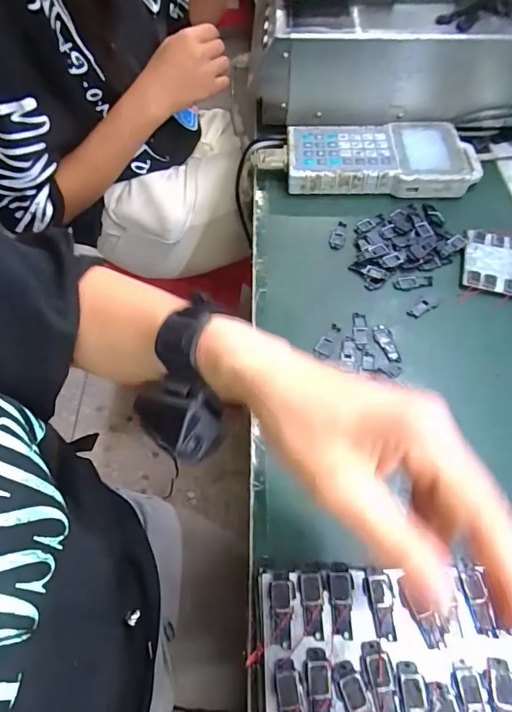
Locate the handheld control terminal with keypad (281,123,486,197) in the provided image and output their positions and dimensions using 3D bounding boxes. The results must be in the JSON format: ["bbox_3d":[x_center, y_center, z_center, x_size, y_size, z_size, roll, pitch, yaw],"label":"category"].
[{"bbox_3d":[0.153,-0.236,0.507,0.230,0.039,0.105,0,59,2],"label":"handheld control terminal with keypad"}]

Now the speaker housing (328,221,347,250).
[{"bbox_3d":[0.090,-0.131,0.462,0.017,0.008,0.037,11,60,8],"label":"speaker housing"}]

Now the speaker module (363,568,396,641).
[{"bbox_3d":[0.076,0.149,0.255,0.017,0.005,0.037,-6,67,-1],"label":"speaker module"}]

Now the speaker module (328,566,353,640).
[{"bbox_3d":[0.051,0.148,0.256,0.013,0.007,0.039,-1,59,1],"label":"speaker module"}]

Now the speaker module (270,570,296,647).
[{"bbox_3d":[0.016,0.152,0.254,0.015,0.006,0.038,0,59,1],"label":"speaker module"}]

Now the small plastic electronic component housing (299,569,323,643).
[{"bbox_3d":[0.034,0.150,0.256,0.014,0.004,0.036,-2,67,2],"label":"small plastic electronic component housing"}]

